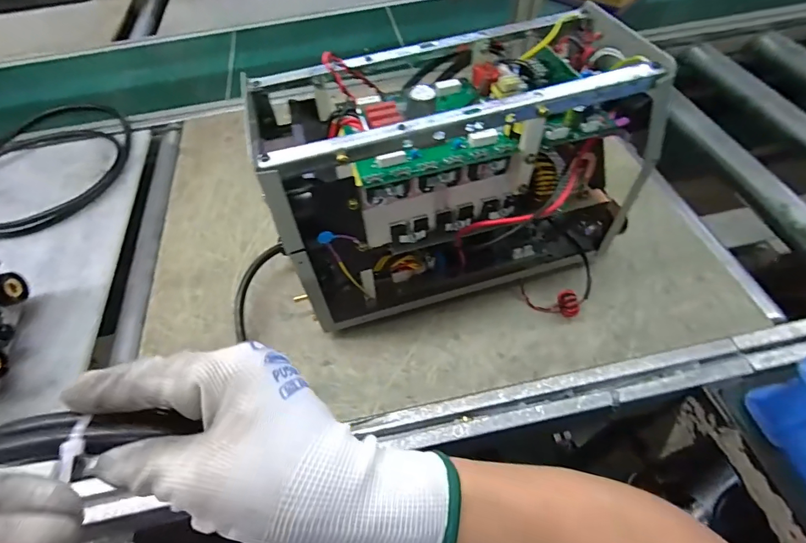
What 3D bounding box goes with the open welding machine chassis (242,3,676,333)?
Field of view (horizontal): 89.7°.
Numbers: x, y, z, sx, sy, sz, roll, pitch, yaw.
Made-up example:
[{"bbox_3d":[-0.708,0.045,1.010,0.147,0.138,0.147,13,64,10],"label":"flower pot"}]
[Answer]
[{"bbox_3d":[0.053,-0.088,0.419,0.339,0.231,0.145,-13,55,-5],"label":"open welding machine chassis"}]

